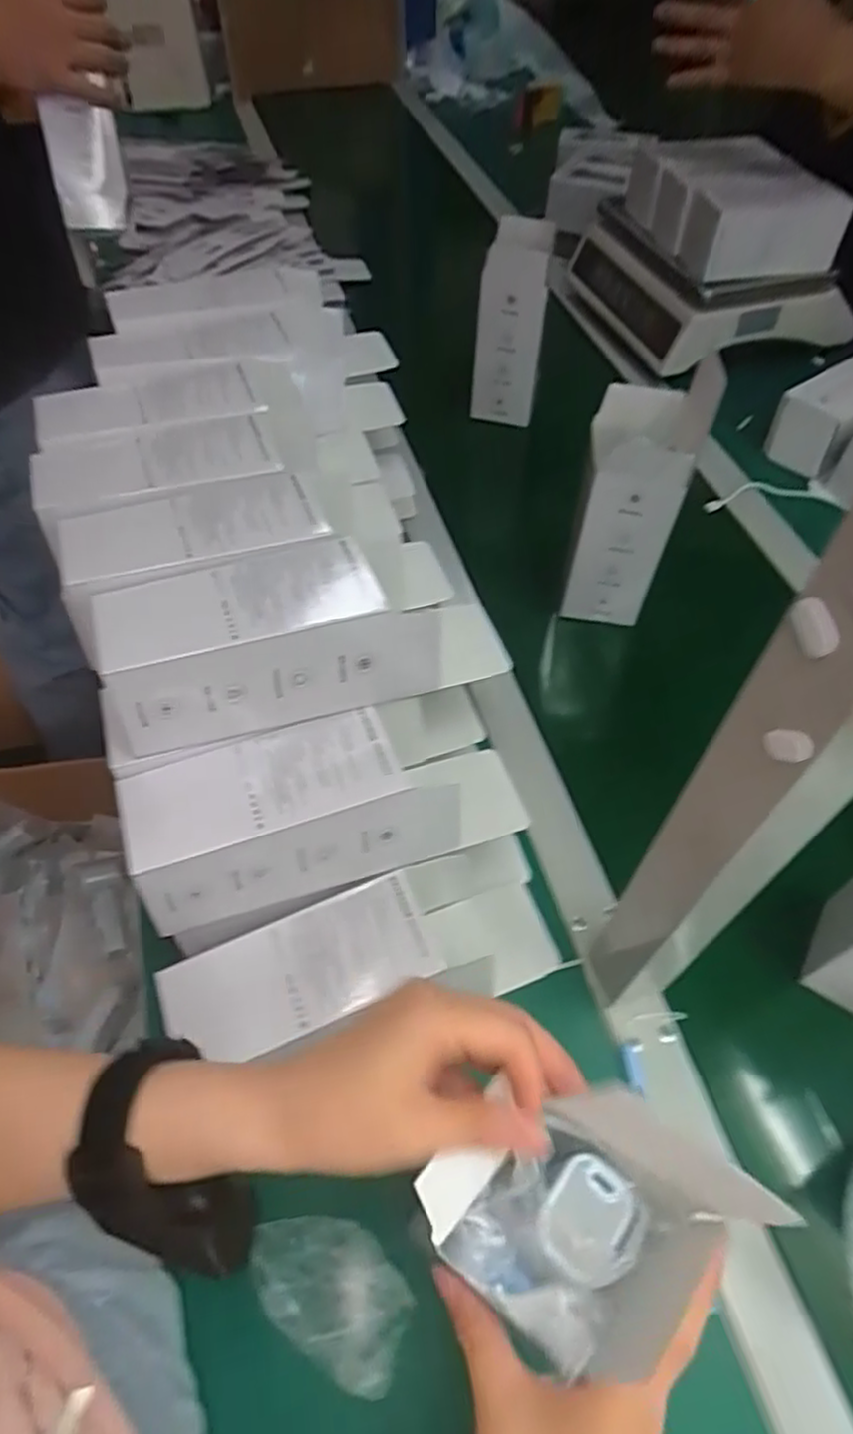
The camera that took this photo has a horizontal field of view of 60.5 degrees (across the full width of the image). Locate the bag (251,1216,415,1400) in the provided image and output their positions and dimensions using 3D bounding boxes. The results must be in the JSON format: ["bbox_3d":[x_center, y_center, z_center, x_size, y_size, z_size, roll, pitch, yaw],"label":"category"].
[{"bbox_3d":[-0.053,0.306,0.394,0.092,0.042,0.056,21,58,15],"label":"bag"}]

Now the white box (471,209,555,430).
[{"bbox_3d":[0.100,-0.452,0.850,0.080,0.195,0.082,8,56,7],"label":"white box"}]

